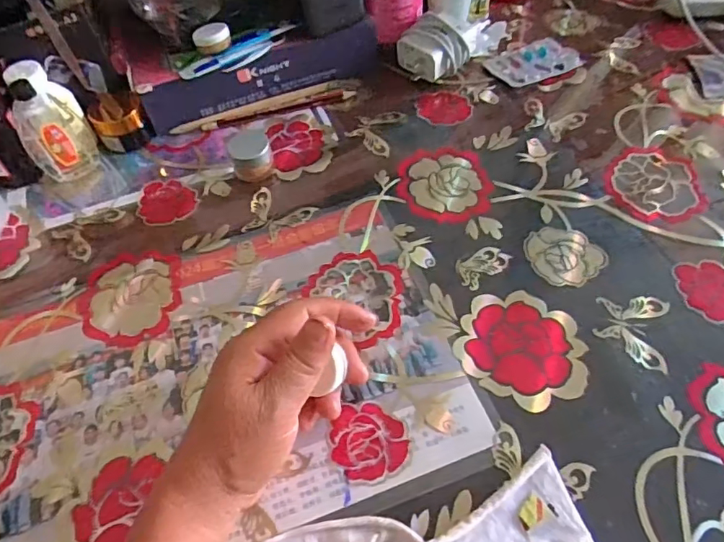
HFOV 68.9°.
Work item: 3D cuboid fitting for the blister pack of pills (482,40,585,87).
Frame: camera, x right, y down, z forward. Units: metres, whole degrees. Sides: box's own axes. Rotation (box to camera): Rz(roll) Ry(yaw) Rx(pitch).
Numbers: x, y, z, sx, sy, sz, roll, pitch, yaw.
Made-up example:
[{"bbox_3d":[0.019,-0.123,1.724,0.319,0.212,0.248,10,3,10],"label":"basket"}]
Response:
[{"bbox_3d":[0.162,-0.196,0.495,0.081,0.005,0.051,-19,56,-9],"label":"blister pack of pills"}]

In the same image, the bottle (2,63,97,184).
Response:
[{"bbox_3d":[-0.248,-0.117,0.421,0.050,0.084,0.042,-32,59,-17],"label":"bottle"}]

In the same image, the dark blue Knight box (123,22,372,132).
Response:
[{"bbox_3d":[-0.091,-0.184,0.479,0.216,0.047,0.044,-20,56,-9],"label":"dark blue Knight box"}]

